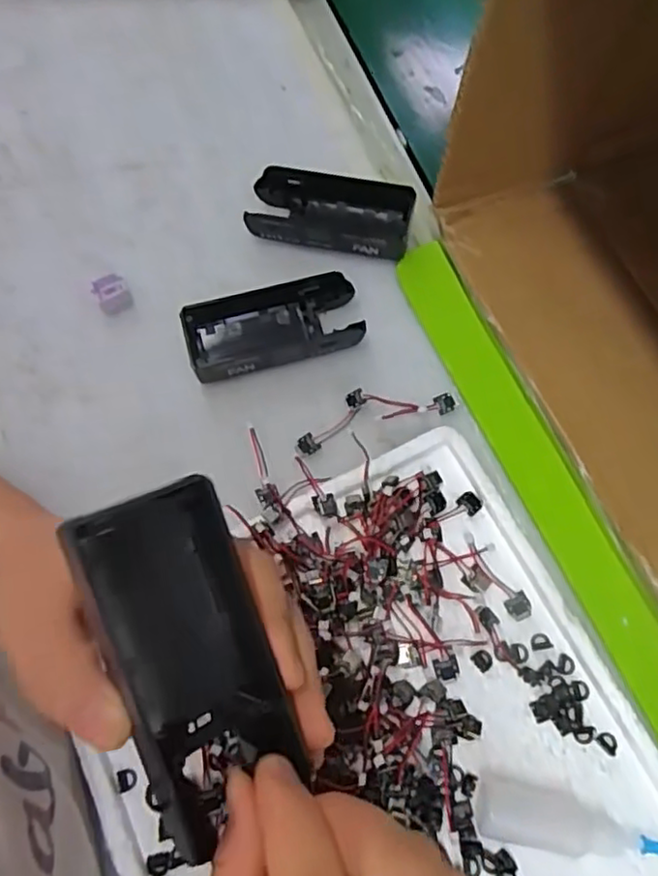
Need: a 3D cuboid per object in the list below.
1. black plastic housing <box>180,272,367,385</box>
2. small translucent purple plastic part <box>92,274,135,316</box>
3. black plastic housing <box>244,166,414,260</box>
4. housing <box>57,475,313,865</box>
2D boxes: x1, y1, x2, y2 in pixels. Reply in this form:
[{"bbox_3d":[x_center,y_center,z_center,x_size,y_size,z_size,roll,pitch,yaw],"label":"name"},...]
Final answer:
[{"bbox_3d":[-0.035,-0.069,0.410,0.106,0.026,0.048,-17,71,-4],"label":"black plastic housing"},{"bbox_3d":[-0.140,-0.093,0.424,0.021,0.018,0.021,-29,73,-8],"label":"small translucent purple plastic part"},{"bbox_3d":[0.001,-0.150,0.438,0.107,0.023,0.047,13,72,6],"label":"black plastic housing"},{"bbox_3d":[-0.044,0.067,0.204,0.047,0.031,0.100,-19,90,-13],"label":"housing"}]

